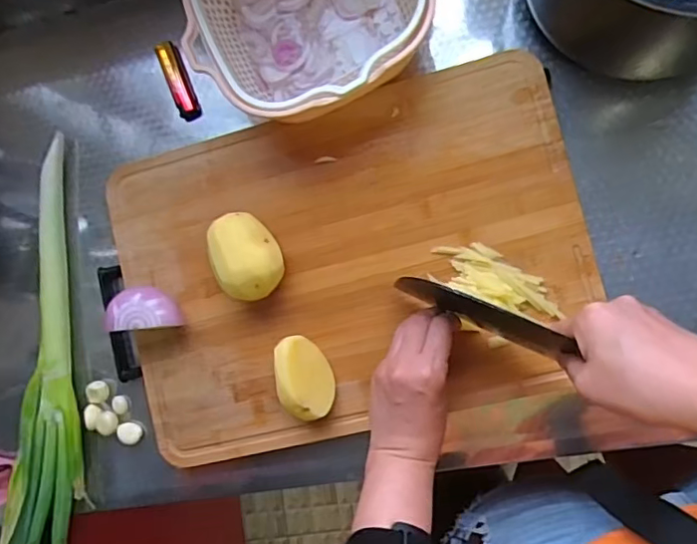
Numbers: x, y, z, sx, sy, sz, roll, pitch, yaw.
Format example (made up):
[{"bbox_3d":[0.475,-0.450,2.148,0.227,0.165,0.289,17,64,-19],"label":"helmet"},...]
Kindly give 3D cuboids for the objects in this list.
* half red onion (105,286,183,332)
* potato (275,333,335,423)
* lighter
[{"bbox_3d":[-0.194,0.035,0.549,0.063,0.050,0.039,-6,88,9],"label":"half red onion"},{"bbox_3d":[-0.045,0.099,0.524,0.055,0.028,0.075,-8,78,-37],"label":"potato"},{"bbox_3d":[-0.178,-0.200,0.591,0.026,0.013,0.089,-22,85,7],"label":"lighter"}]

